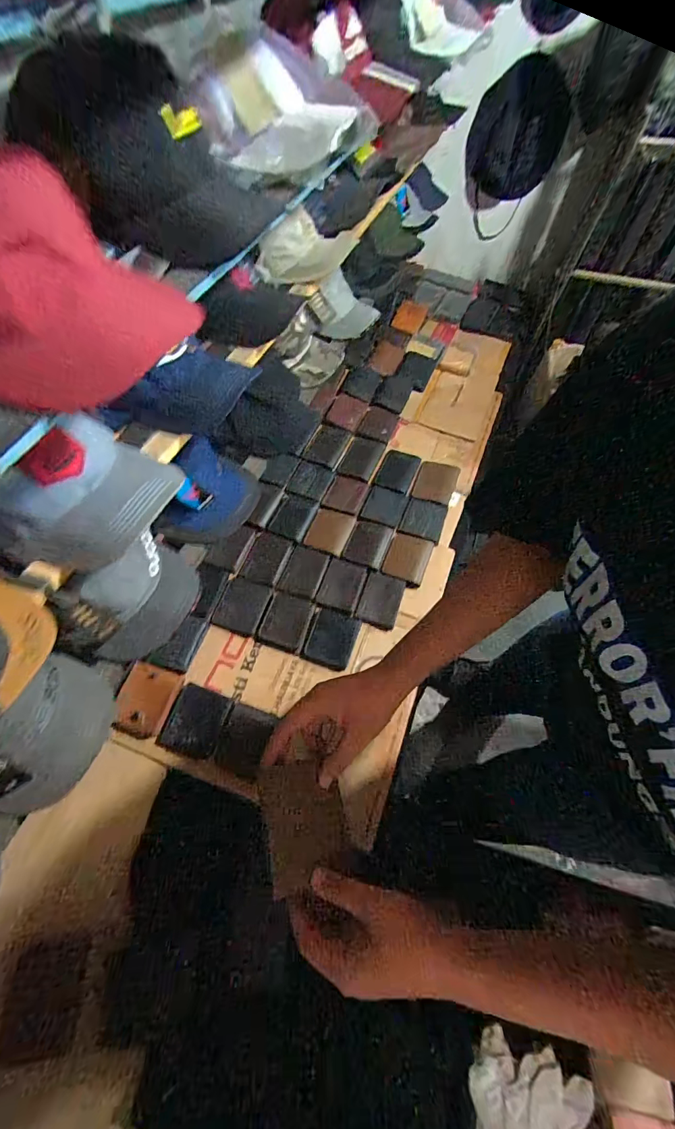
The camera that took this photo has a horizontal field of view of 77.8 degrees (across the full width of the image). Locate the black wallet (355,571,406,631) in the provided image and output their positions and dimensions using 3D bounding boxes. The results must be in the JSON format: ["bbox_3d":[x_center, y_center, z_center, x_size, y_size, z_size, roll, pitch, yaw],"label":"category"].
[{"bbox_3d":[0.091,0.076,0.888,0.081,0.016,0.117,18,60,8],"label":"black wallet"}]

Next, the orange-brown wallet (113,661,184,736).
[{"bbox_3d":[-0.345,0.241,0.748,0.087,0.014,0.122,28,64,-17],"label":"orange-brown wallet"}]

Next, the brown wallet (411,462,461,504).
[{"bbox_3d":[0.251,-0.212,1.059,0.098,0.009,0.136,17,60,8],"label":"brown wallet"}]

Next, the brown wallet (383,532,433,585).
[{"bbox_3d":[0.158,-0.017,0.941,0.087,0.009,0.119,20,61,10],"label":"brown wallet"}]

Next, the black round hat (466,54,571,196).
[{"bbox_3d":[0.537,-1.285,1.256,0.325,0.280,0.061,-36,39,8],"label":"black round hat"}]

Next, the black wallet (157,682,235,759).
[{"bbox_3d":[-0.253,0.279,0.747,0.100,0.014,0.110,15,60,7],"label":"black wallet"}]

